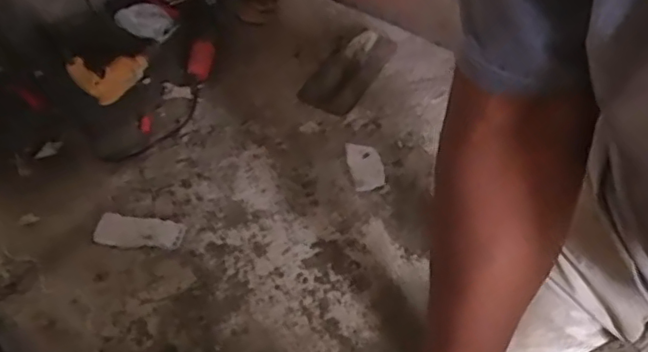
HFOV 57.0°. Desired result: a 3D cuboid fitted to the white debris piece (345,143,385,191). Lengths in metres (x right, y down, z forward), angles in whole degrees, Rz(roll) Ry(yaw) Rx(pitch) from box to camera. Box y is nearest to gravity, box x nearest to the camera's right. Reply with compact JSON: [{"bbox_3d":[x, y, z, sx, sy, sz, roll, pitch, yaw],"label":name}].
[{"bbox_3d":[0.102,-0.027,1.468,0.078,0.014,0.137,-11,54,-8],"label":"white debris piece"}]

